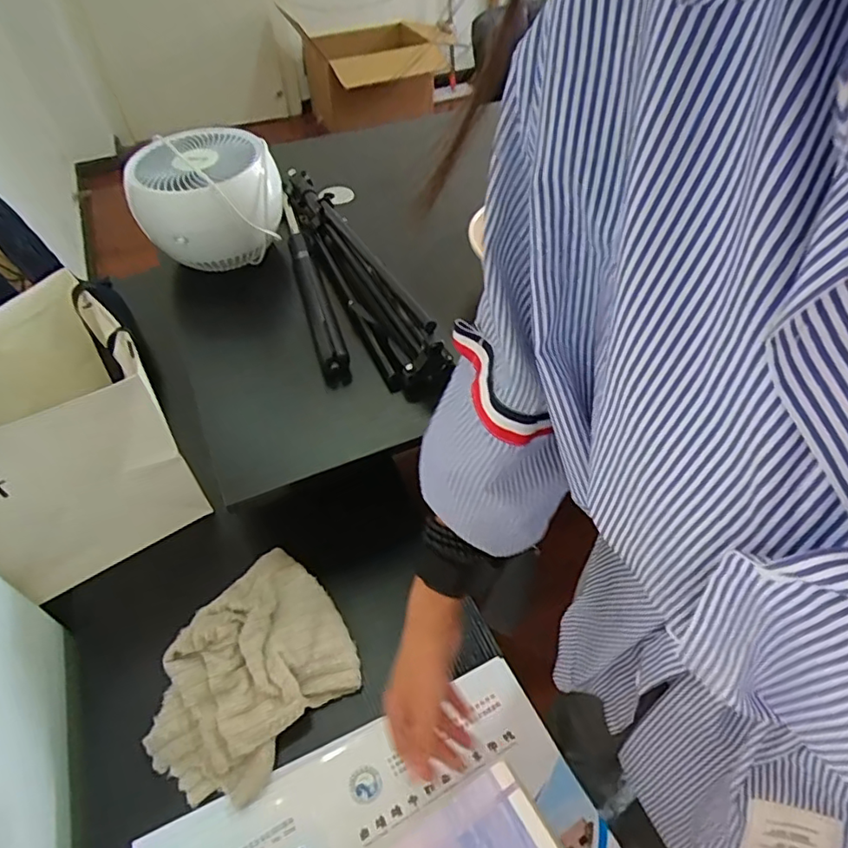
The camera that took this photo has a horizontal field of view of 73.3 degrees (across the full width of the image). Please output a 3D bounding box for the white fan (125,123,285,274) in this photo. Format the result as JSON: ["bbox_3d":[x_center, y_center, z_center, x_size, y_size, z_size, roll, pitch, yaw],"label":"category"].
[{"bbox_3d":[-0.293,-0.301,0.774,0.180,0.128,0.164,-16,50,-16],"label":"white fan"}]

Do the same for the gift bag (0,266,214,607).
[{"bbox_3d":[-0.420,0.015,0.626,0.240,0.222,0.232,-29,55,-25],"label":"gift bag"}]

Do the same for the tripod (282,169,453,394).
[{"bbox_3d":[-0.112,-0.209,0.773,0.134,0.082,0.469,-15,50,-15],"label":"tripod"}]

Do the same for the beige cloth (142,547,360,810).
[{"bbox_3d":[-0.169,0.236,0.551,0.162,0.039,0.200,35,56,26],"label":"beige cloth"}]

